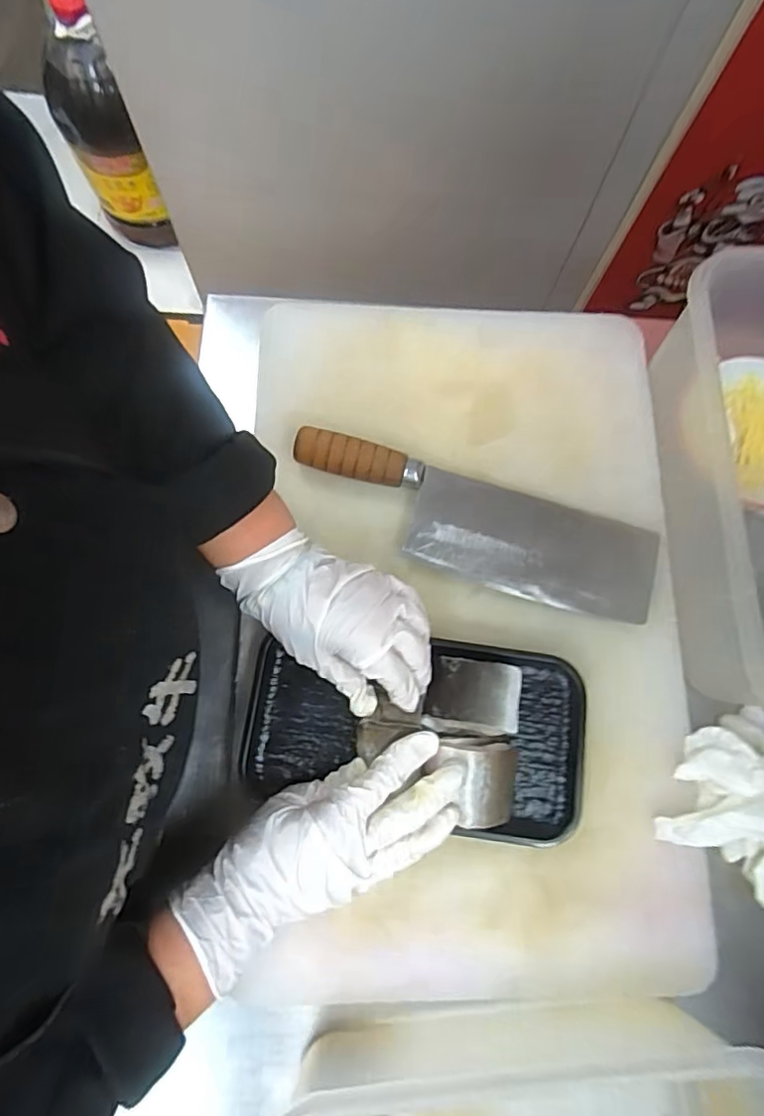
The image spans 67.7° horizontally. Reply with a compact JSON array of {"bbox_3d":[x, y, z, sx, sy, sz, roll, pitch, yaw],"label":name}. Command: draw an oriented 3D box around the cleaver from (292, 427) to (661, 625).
[{"bbox_3d":[0.074,-0.025,0.455,0.300,0.031,0.084,16,76,1],"label":"cleaver"}]

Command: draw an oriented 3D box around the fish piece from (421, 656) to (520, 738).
[{"bbox_3d":[0.066,0.100,0.411,0.065,0.025,0.051,6,76,-1],"label":"fish piece"}]

